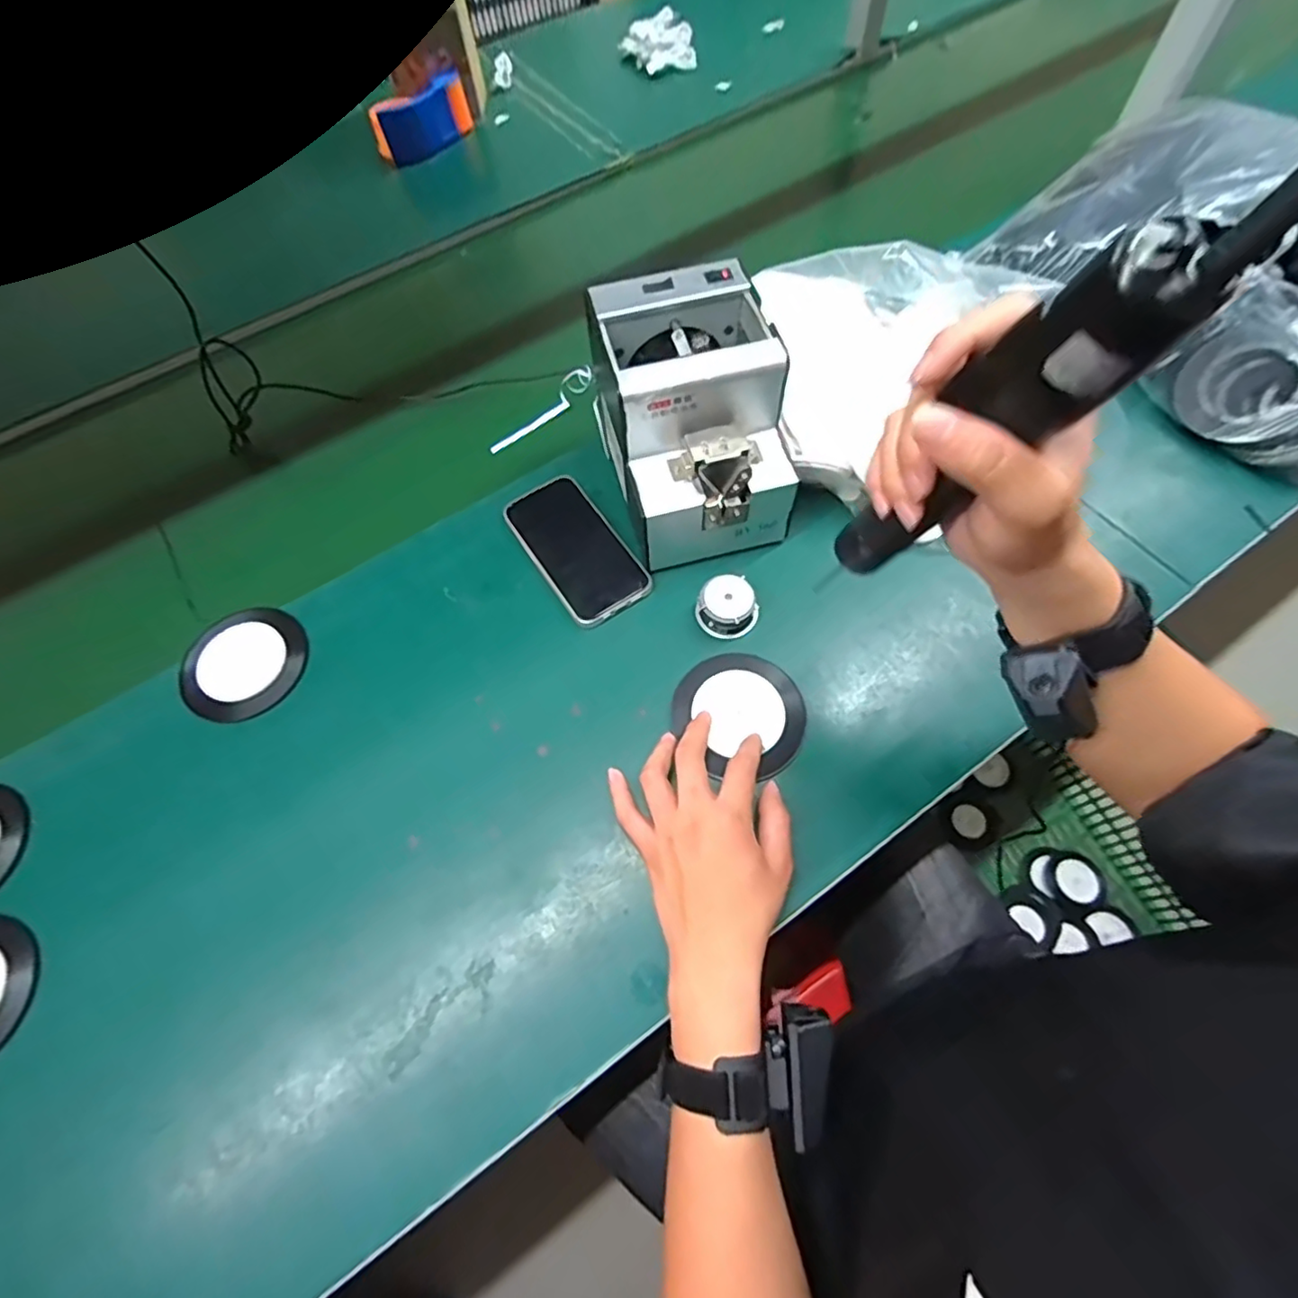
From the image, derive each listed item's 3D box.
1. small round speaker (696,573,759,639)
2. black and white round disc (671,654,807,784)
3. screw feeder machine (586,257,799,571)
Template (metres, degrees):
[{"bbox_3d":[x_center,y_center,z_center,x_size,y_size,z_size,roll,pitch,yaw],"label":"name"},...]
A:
[{"bbox_3d":[0.063,-0.034,0.490,0.043,0.026,0.044,-1,64,3],"label":"small round speaker"},{"bbox_3d":[0.071,0.048,0.466,0.093,0.016,0.098,-1,59,2],"label":"black and white round disc"},{"bbox_3d":[0.031,-0.178,0.496,0.136,0.145,0.185,-12,67,-4],"label":"screw feeder machine"}]

